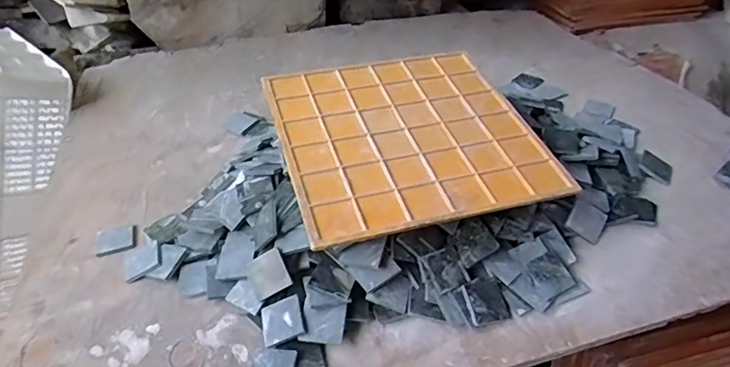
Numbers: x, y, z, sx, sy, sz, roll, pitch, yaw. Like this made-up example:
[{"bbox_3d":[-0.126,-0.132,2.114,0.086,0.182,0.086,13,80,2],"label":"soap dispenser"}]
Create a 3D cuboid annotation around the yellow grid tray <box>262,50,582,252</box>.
[{"bbox_3d":[0.058,-0.069,0.672,0.346,0.012,0.309,-11,51,-14],"label":"yellow grid tray"}]

